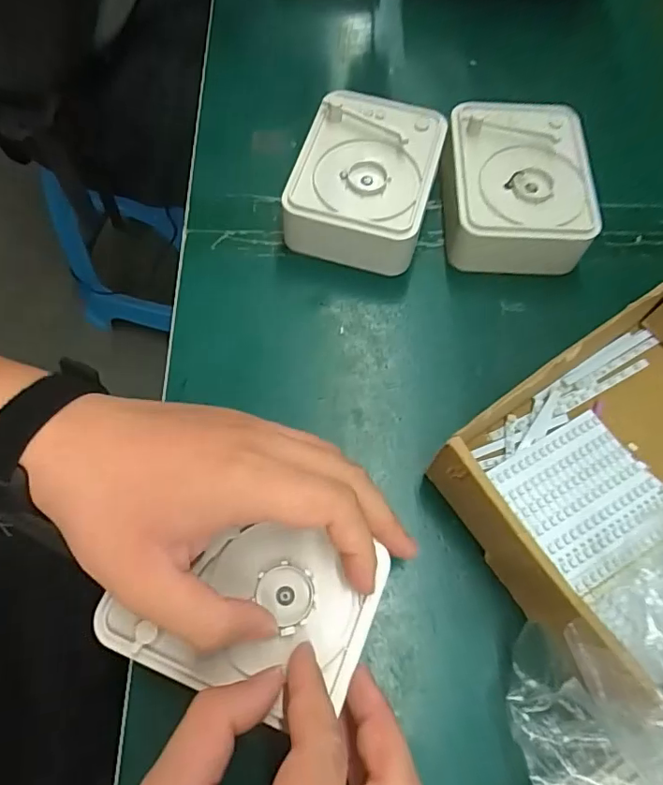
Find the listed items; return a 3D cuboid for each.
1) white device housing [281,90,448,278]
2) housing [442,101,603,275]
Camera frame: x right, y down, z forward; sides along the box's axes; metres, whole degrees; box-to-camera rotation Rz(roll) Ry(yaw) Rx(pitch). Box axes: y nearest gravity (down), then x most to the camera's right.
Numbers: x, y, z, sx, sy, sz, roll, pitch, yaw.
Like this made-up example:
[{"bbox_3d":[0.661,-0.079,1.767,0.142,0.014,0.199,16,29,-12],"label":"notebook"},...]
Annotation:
[{"bbox_3d":[0.026,-0.159,0.398,0.097,0.054,0.123,14,65,7],"label":"white device housing"},{"bbox_3d":[0.135,-0.154,0.400,0.102,0.056,0.131,1,64,1],"label":"housing"}]

